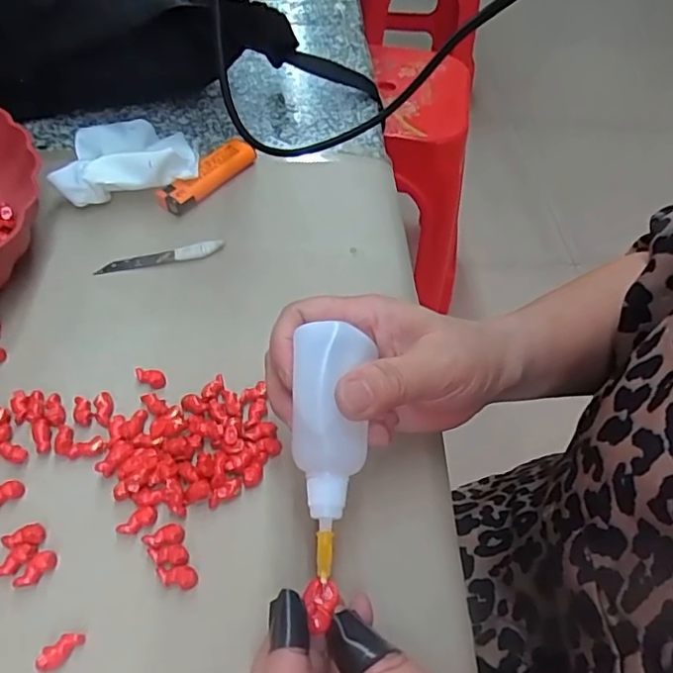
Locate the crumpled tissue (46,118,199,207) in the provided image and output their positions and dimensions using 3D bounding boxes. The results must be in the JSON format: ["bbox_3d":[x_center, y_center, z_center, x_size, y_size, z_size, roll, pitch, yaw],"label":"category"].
[{"bbox_3d":[-0.155,-0.137,0.408,0.095,0.036,0.092,-13,56,-13],"label":"crumpled tissue"}]

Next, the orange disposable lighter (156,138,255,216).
[{"bbox_3d":[-0.094,-0.119,0.410,0.030,0.015,0.080,30,57,17],"label":"orange disposable lighter"}]

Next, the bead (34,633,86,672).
[{"bbox_3d":[-0.113,0.128,0.229,0.018,0.006,0.010,-31,62,-24],"label":"bead"}]

